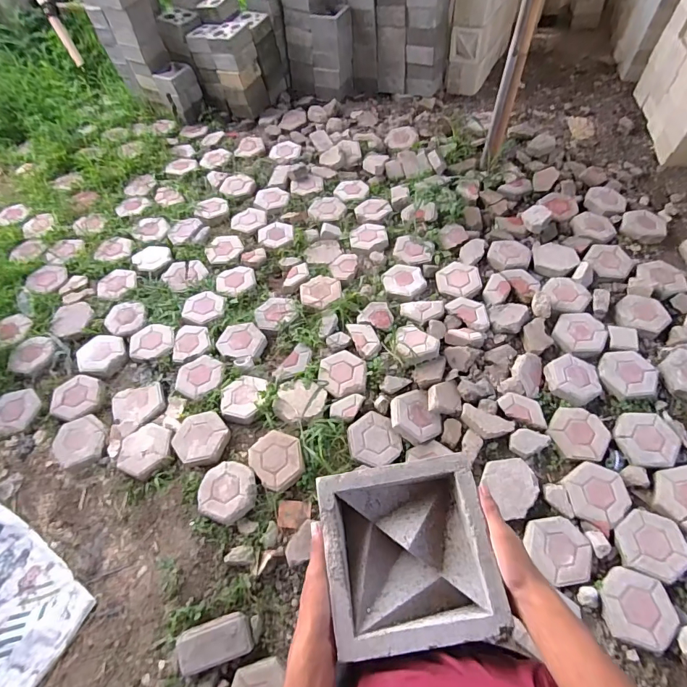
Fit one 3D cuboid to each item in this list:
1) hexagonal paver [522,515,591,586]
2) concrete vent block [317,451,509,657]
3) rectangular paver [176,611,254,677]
[{"bbox_3d":[0.722,0.685,1.356,0.186,0.045,0.220,-34,62,-16],"label":"hexagonal paver"},{"bbox_3d":[0.078,0.258,0.505,0.193,0.066,0.195,-9,58,-2],"label":"concrete vent block"},{"bbox_3d":[-0.386,0.905,1.223,0.216,0.057,0.117,-18,80,0],"label":"rectangular paver"}]

